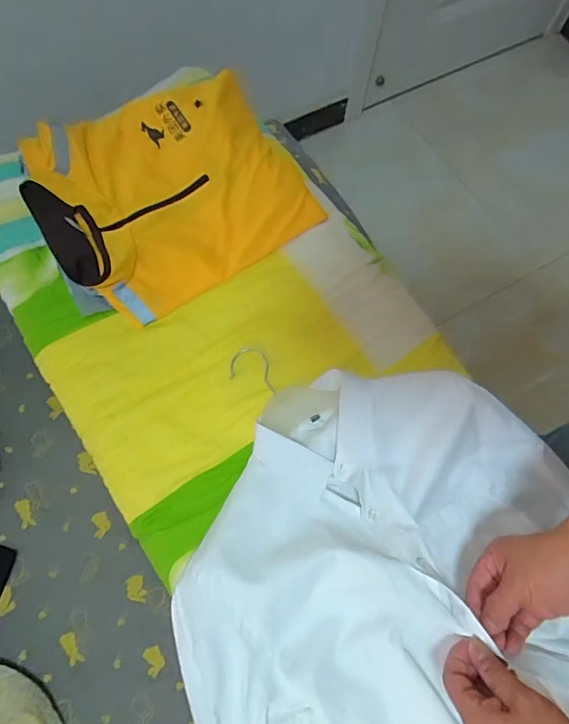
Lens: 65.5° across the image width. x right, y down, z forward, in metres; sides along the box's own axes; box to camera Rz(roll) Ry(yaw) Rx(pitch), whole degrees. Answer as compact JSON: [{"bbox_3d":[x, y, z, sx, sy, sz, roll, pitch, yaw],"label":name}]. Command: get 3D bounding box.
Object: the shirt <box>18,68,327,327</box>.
[{"bbox_3d":[-0.170,-0.256,0.643,0.359,0.050,0.325,-34,76,-13],"label":"shirt"}]

